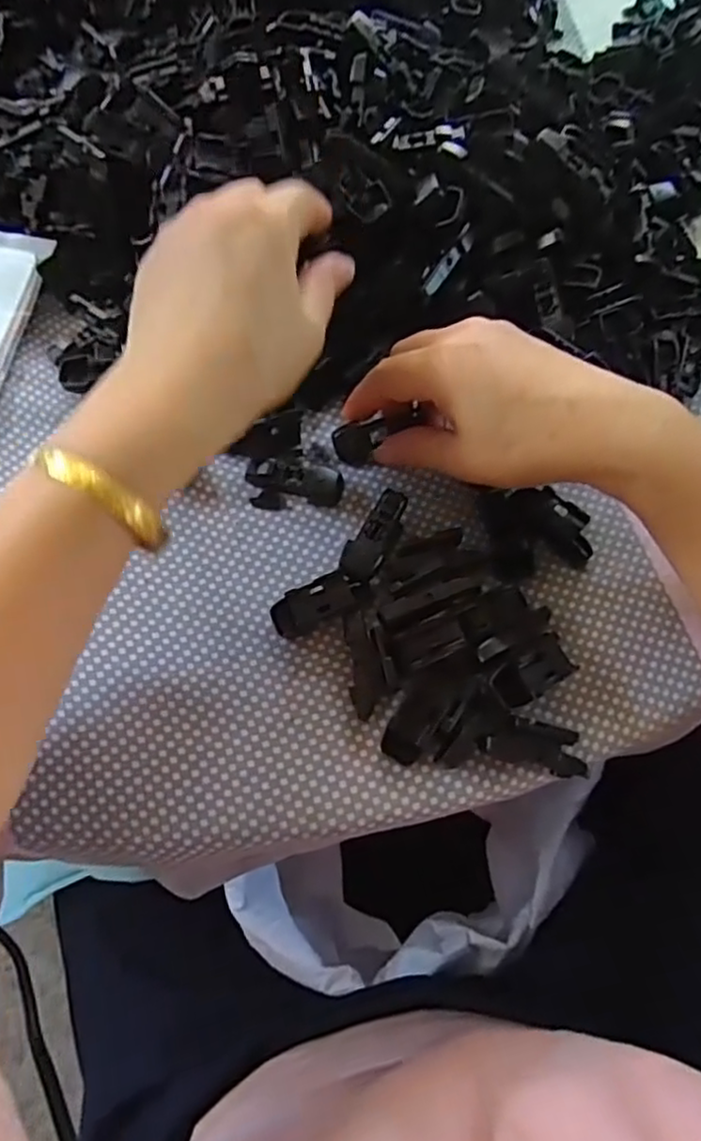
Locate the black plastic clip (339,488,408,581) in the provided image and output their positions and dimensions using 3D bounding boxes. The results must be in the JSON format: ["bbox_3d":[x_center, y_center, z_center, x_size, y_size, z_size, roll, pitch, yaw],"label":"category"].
[{"bbox_3d":[0.011,-0.015,0.315,0.017,0.015,0.048,25,71,8],"label":"black plastic clip"}]

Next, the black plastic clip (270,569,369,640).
[{"bbox_3d":[-0.013,0.016,0.306,0.044,0.017,0.020,-21,72,-9],"label":"black plastic clip"}]

